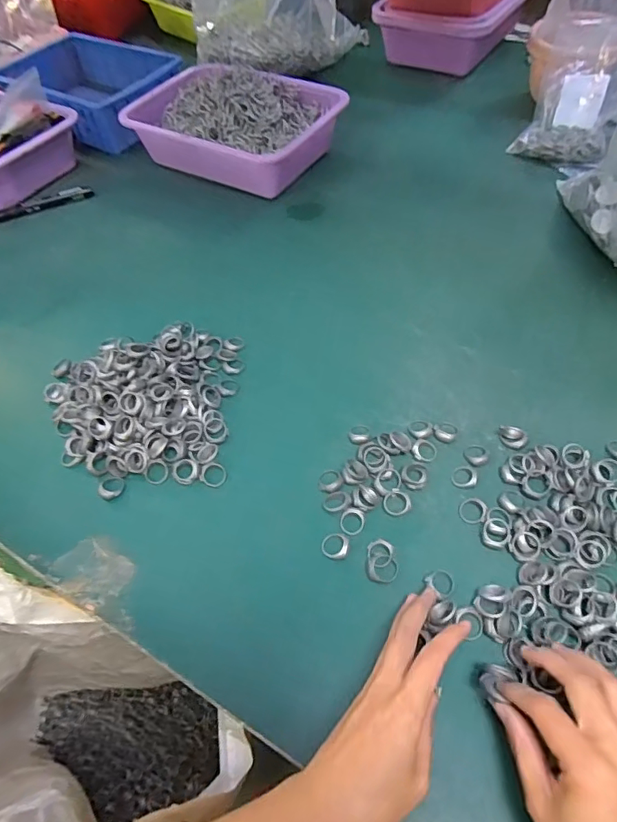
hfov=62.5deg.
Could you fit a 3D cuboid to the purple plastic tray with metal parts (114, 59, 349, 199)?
[{"bbox_3d":[-0.104,-0.441,0.785,0.285,0.098,0.224,26,61,22],"label":"purple plastic tray with metal parts"}]

